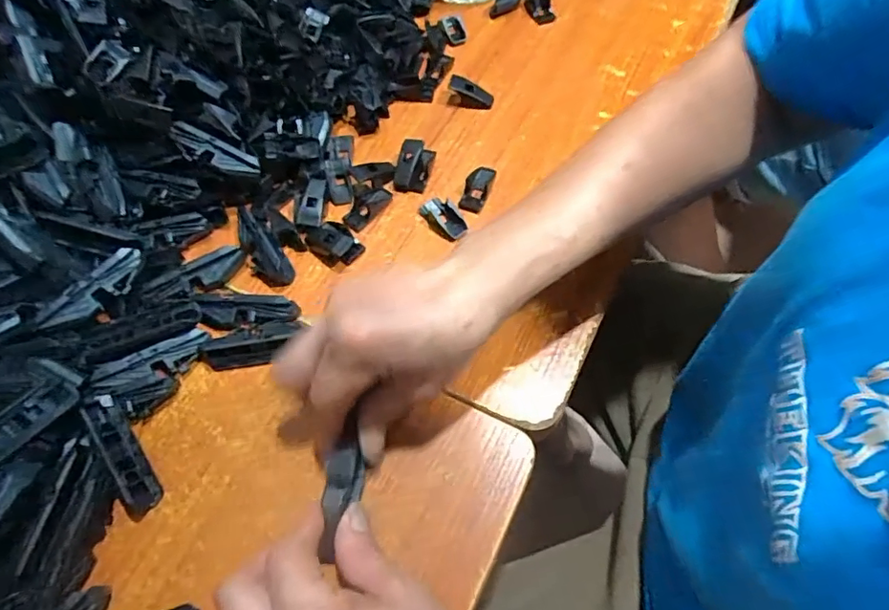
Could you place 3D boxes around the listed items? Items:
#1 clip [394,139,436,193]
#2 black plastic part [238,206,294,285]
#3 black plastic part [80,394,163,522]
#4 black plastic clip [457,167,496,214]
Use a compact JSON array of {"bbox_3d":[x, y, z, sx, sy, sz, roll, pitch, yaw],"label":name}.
[{"bbox_3d":[-0.023,-0.110,0.425,0.026,0.014,0.040,5,61,8],"label":"clip"},{"bbox_3d":[-0.137,-0.048,0.391,0.022,0.014,0.080,-34,64,-14],"label":"black plastic part"},{"bbox_3d":[-0.194,0.090,0.325,0.019,0.018,0.076,-28,80,-15],"label":"black plastic part"},{"bbox_3d":[0.026,-0.090,0.420,0.020,0.006,0.044,13,63,12],"label":"black plastic clip"}]

